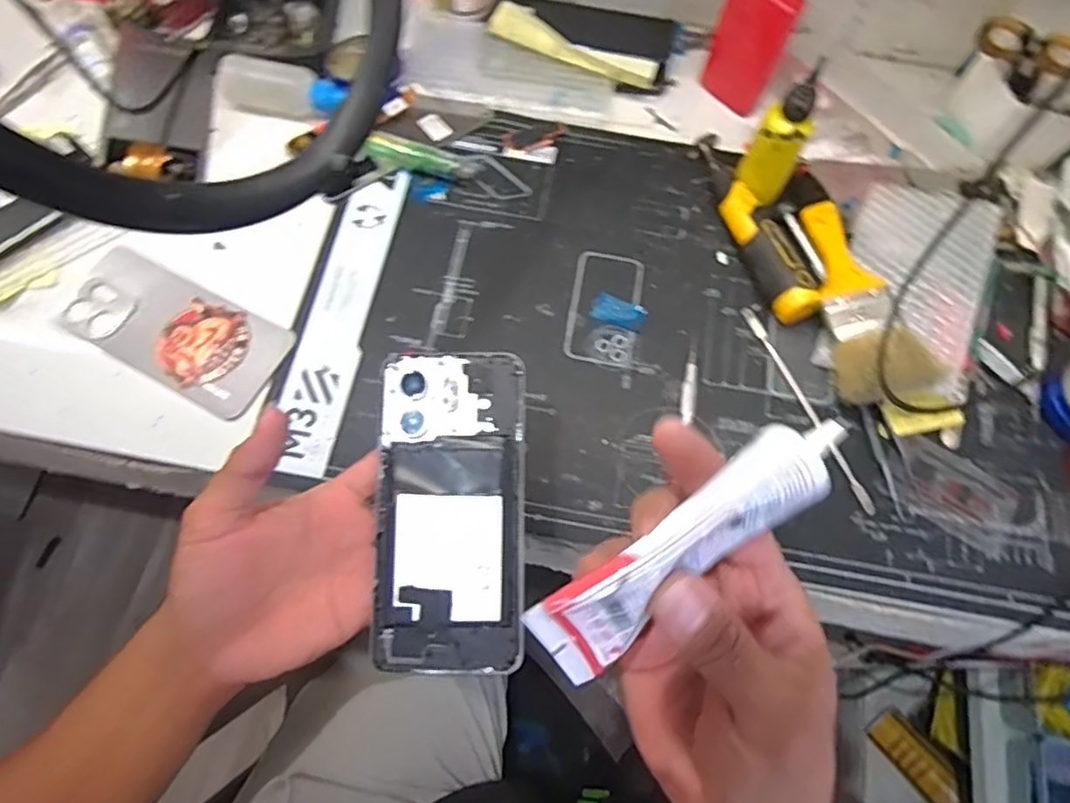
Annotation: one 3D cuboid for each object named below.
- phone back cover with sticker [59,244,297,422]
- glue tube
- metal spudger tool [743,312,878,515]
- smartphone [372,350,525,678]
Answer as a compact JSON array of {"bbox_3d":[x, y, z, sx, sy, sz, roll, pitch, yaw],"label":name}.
[{"bbox_3d":[-0.248,-0.050,0.454,0.152,0.010,0.072,27,71,8],"label":"phone back cover with sticker"},{"bbox_3d":[0.056,0.047,0.231,0.127,0.041,0.025,-33,36,-3],"label":"glue tube"},{"bbox_3d":[0.188,0.003,0.457,0.009,0.004,0.163,-22,71,-10],"label":"metal spudger tool"},{"bbox_3d":[-0.044,0.054,0.339,0.072,0.007,0.162,1,80,-2],"label":"smartphone"}]

